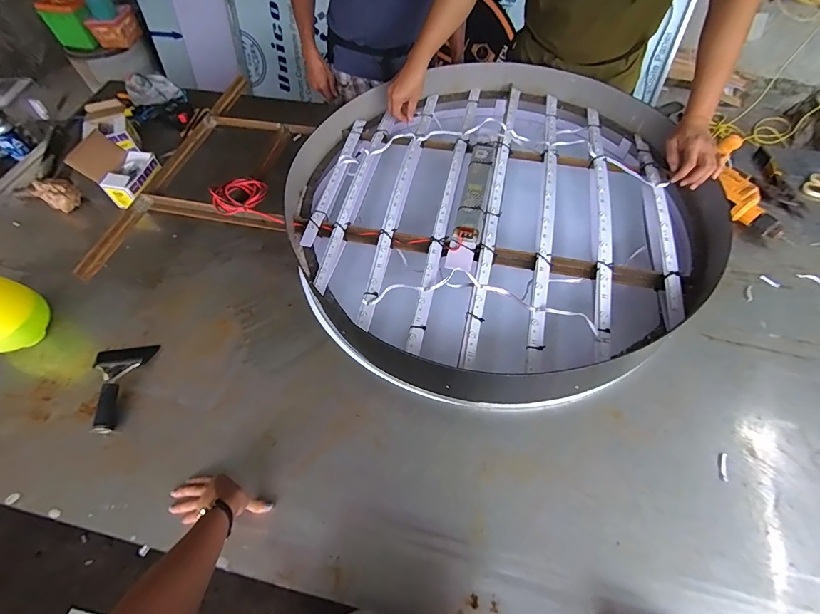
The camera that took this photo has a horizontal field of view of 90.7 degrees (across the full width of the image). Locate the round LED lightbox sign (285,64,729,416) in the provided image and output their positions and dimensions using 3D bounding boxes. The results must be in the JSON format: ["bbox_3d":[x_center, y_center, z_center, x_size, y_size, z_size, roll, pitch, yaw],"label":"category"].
[{"bbox_3d":[0.202,-0.226,0.924,0.896,0.162,0.838,-1,56,1],"label":"round LED lightbox sign"}]

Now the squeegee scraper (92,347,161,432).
[{"bbox_3d":[-0.561,0.157,0.781,0.109,0.028,0.168,-9,57,-4],"label":"squeegee scraper"}]

